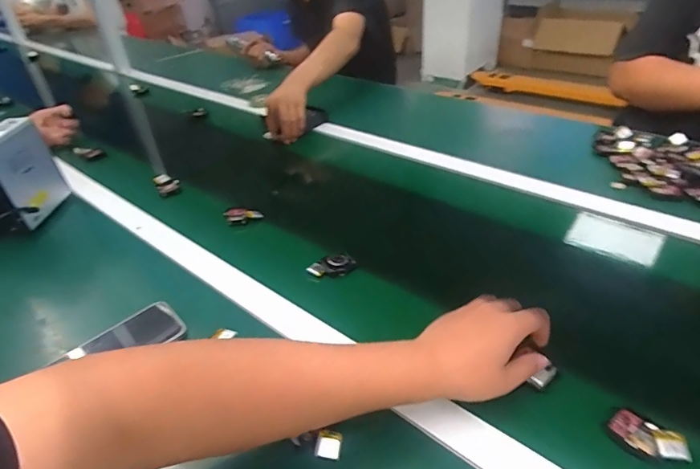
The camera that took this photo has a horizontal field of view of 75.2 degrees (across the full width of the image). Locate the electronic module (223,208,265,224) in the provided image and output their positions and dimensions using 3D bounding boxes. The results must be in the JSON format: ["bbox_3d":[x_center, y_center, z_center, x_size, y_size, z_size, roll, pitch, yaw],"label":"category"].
[{"bbox_3d":[-0.167,-0.030,0.714,0.057,0.015,0.025,-6,34,-1],"label":"electronic module"}]

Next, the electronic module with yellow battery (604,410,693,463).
[{"bbox_3d":[0.247,0.167,0.376,0.033,0.017,0.056,-27,40,-28],"label":"electronic module with yellow battery"}]

